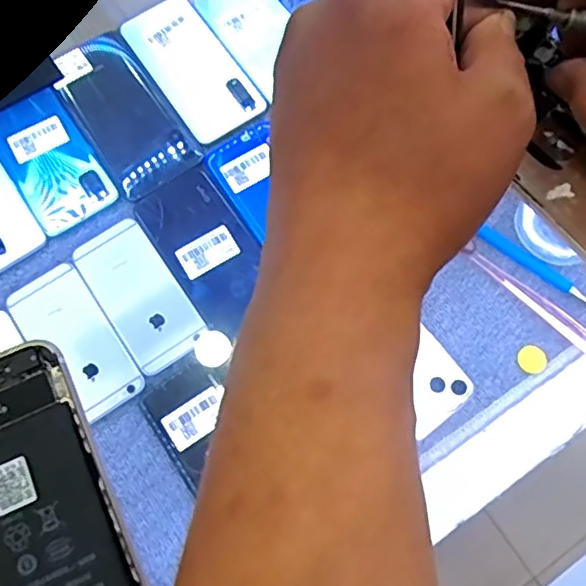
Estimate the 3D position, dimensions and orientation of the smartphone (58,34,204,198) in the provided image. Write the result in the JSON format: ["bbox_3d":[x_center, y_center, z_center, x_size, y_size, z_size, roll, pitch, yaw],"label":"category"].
[{"bbox_3d":[-0.161,-0.173,0.562,0.077,0.011,0.173,-32,76,-9],"label":"smartphone"}]

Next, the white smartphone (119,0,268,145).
[{"bbox_3d":[-0.101,-0.223,0.580,0.077,0.013,0.162,-35,77,-10],"label":"white smartphone"}]

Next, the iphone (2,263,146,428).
[{"bbox_3d":[-0.184,0.040,0.501,0.062,0.004,0.134,-34,77,-10],"label":"iphone"}]

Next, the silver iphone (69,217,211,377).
[{"bbox_3d":[-0.134,0.000,0.516,0.067,0.004,0.133,-34,77,-10],"label":"silver iphone"}]

